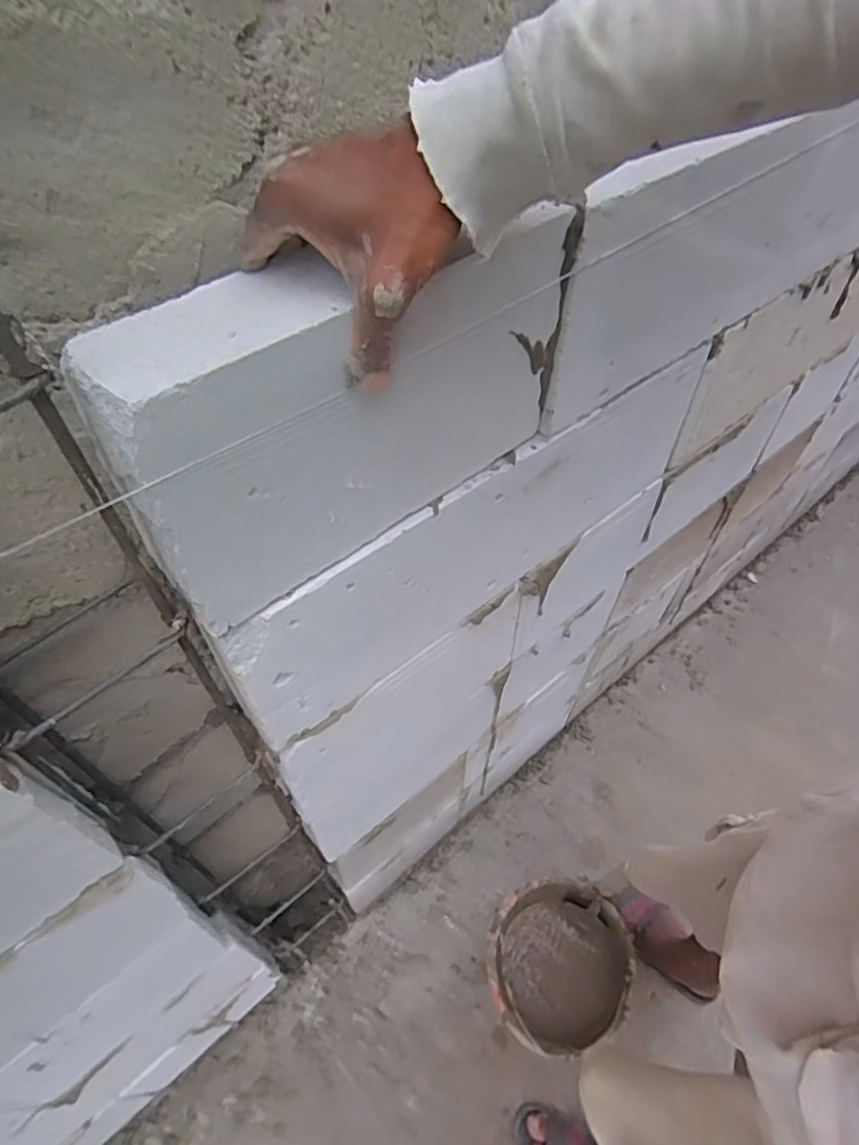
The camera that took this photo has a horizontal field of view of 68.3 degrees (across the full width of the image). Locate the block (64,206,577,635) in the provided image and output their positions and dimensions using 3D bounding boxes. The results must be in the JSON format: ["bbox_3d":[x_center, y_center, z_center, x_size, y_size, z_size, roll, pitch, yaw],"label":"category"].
[{"bbox_3d":[-0.042,-0.112,0.441,0.333,0.198,0.073,-35,57,-24],"label":"block"}]

